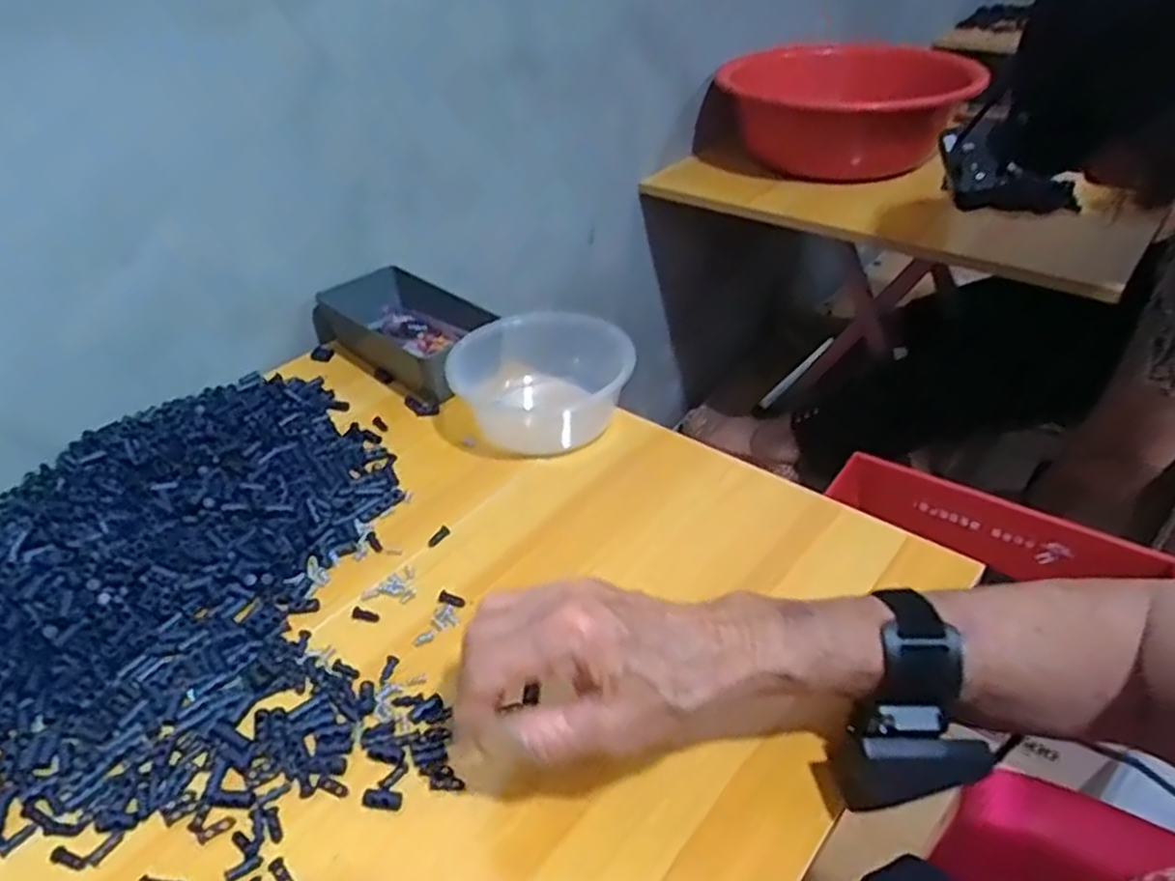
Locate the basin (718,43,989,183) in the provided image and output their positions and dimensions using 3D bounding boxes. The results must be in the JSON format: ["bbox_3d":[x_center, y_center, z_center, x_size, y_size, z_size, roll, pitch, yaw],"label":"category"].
[{"bbox_3d":[0.366,-0.452,1.081,0.304,0.140,0.271,30,48,35],"label":"basin"}]

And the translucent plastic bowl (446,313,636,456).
[{"bbox_3d":[-0.041,-0.050,0.632,0.128,0.061,0.123,-2,38,1],"label":"translucent plastic bowl"}]

